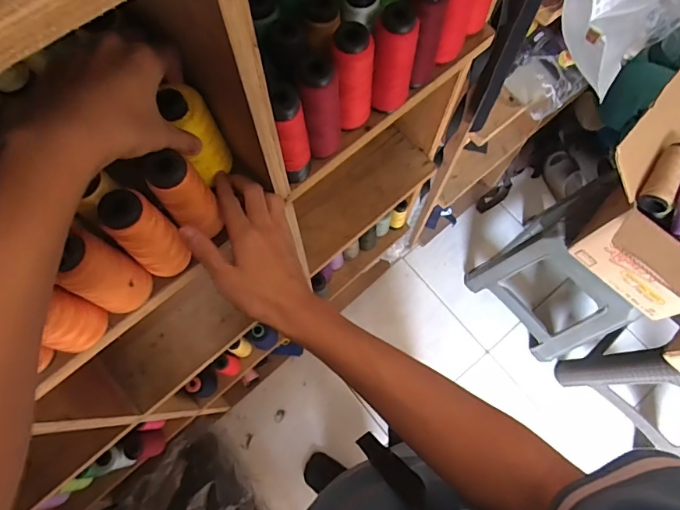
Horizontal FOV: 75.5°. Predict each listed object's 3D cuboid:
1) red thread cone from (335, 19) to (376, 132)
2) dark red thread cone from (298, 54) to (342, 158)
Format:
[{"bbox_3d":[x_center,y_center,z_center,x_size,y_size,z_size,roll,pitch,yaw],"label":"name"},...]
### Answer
[{"bbox_3d":[0.014,-0.164,0.425,0.038,0.107,0.040,4,72,0],"label":"red thread cone"},{"bbox_3d":[-0.016,-0.135,0.414,0.036,0.109,0.038,-2,72,-2],"label":"dark red thread cone"}]

